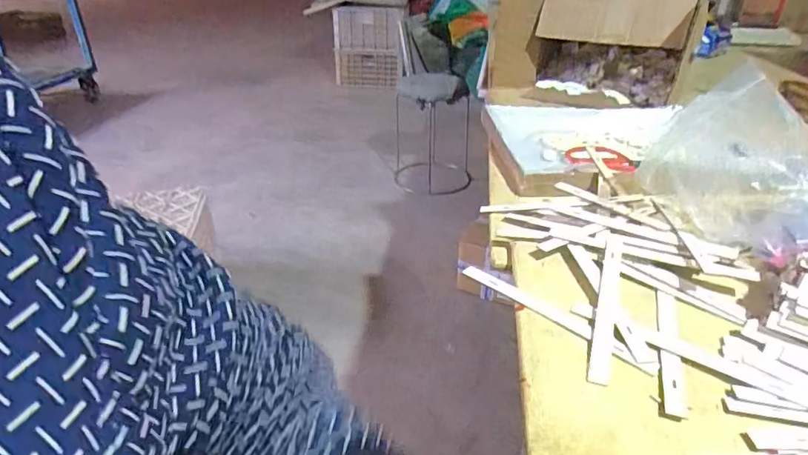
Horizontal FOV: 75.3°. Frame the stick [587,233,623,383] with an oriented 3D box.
[{"bbox_3d":[0.193,0.065,0.497,0.017,0.008,0.206,10,39,19],"label":"stick"}]

